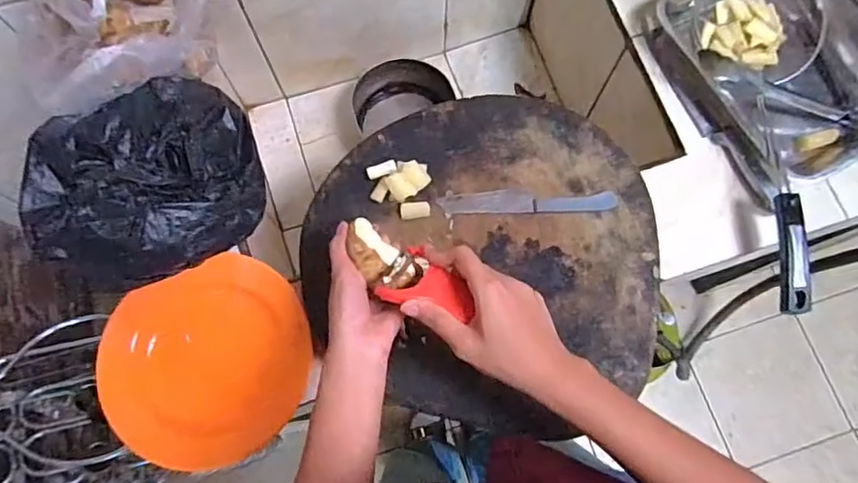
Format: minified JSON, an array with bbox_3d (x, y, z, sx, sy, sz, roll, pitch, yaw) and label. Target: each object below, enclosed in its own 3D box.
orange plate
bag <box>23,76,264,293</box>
[{"bbox_3d":[-0.227,0.126,0.586,0.204,0.034,0.198,0,74,0],"label":"orange plate"},{"bbox_3d":[-0.292,-0.067,0.581,0.223,0.095,0.194,-32,77,-9],"label":"bag"}]

